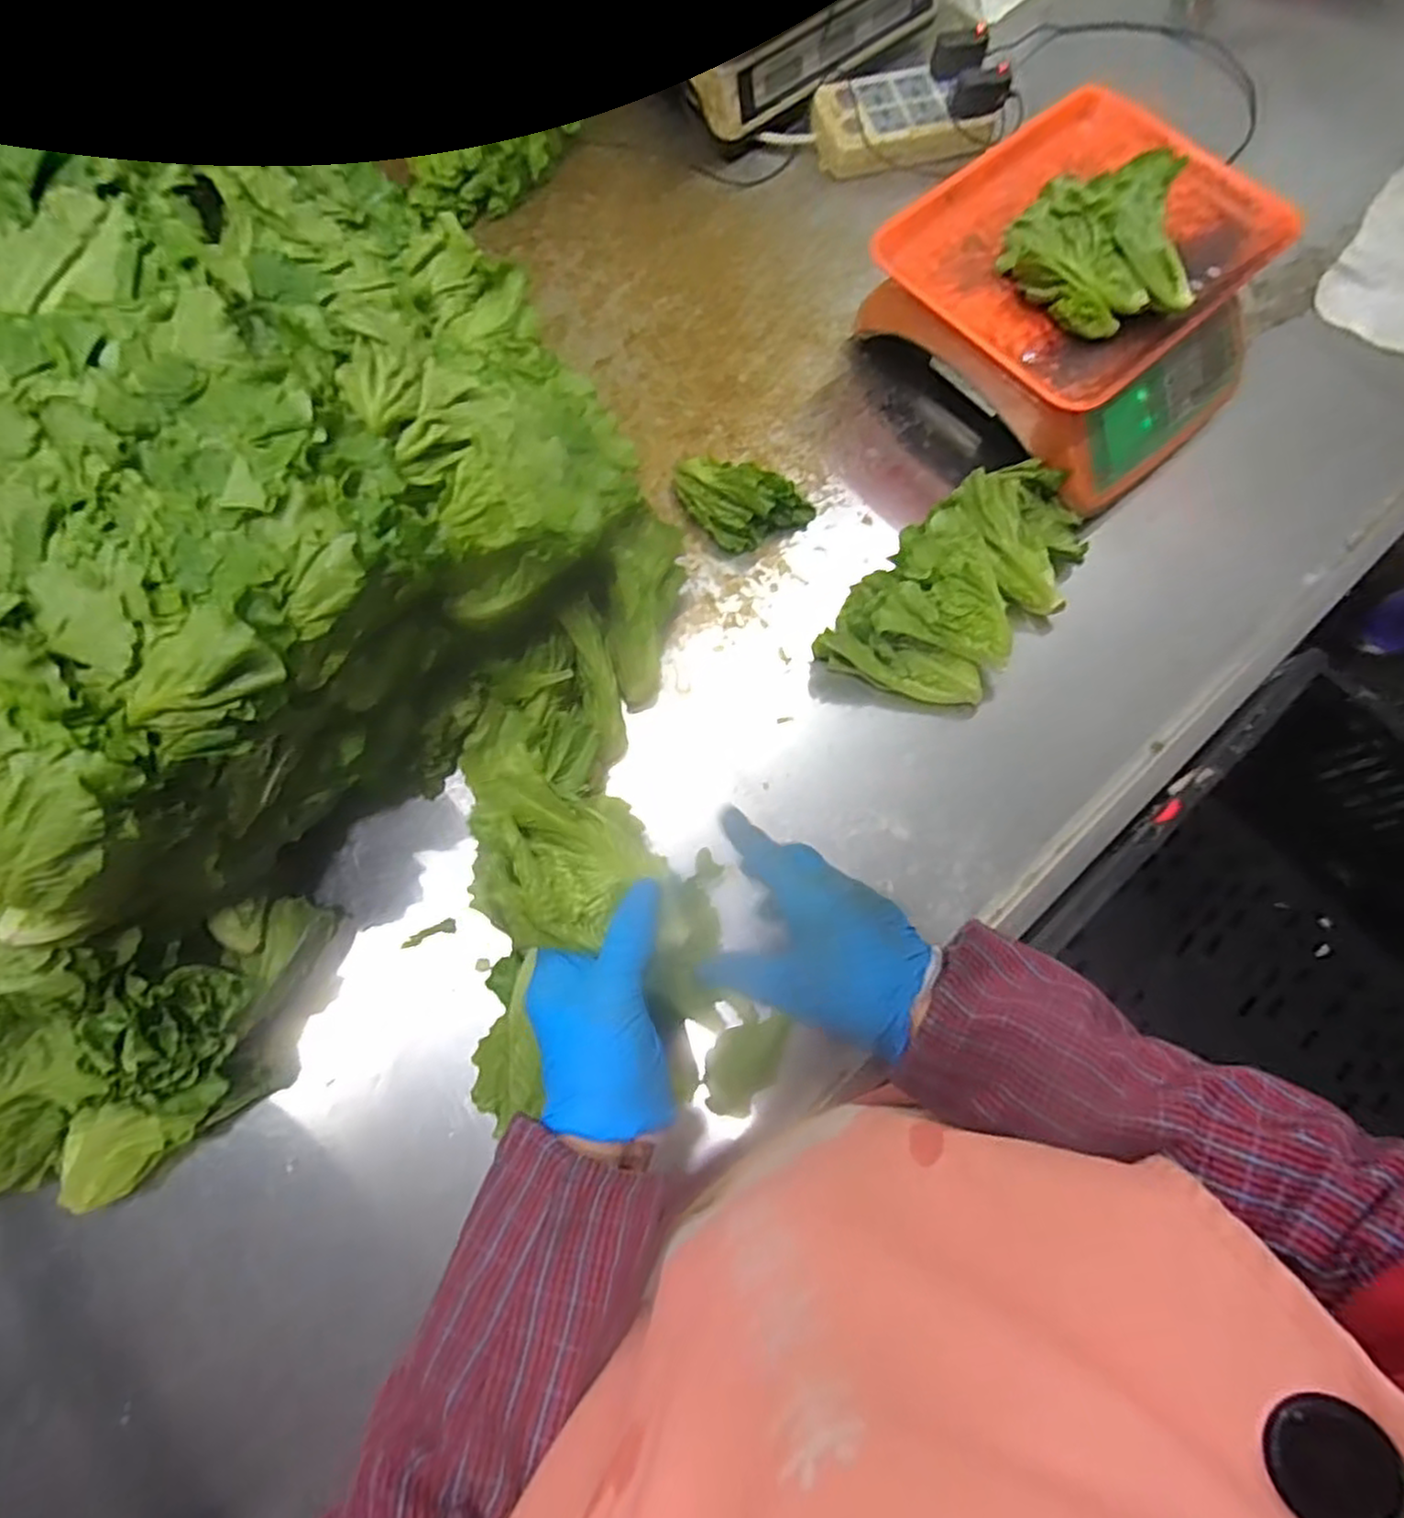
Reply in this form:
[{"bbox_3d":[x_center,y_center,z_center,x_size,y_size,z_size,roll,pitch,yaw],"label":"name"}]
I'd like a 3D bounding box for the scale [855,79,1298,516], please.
[{"bbox_3d":[0.323,-0.395,0.644,0.287,0.131,0.286,-40,78,-11],"label":"scale"}]

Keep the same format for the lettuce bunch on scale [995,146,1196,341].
[{"bbox_3d":[0.301,-0.393,0.556,0.116,0.058,0.116,-12,75,-4],"label":"lettuce bunch on scale"}]

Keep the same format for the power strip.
[{"bbox_3d":[0.211,-0.677,0.771,0.179,0.041,0.112,-6,74,-2],"label":"power strip"}]

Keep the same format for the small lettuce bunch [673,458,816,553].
[{"bbox_3d":[0.036,-0.222,0.631,0.121,0.063,0.061,7,74,2],"label":"small lettuce bunch"}]

